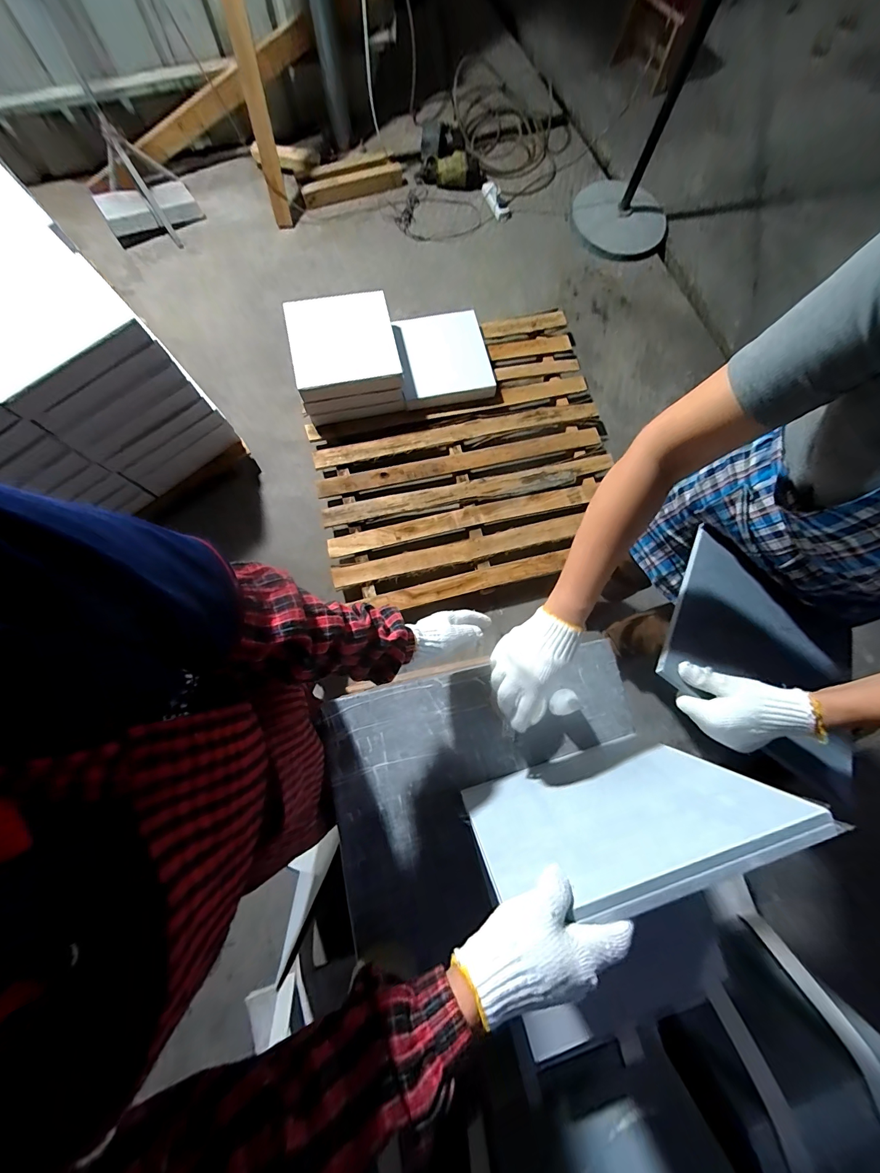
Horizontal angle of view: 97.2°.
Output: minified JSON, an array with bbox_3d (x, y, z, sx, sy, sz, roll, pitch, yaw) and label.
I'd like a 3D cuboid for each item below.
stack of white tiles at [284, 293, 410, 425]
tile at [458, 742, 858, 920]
[{"bbox_3d":[-0.315,-0.733,1.267,0.357,0.180,0.317,-10,79,-5],"label":"stack of white tiles"},{"bbox_3d":[0.192,0.271,0.474,0.296,0.301,0.024,-15,84,-7],"label":"tile"}]

